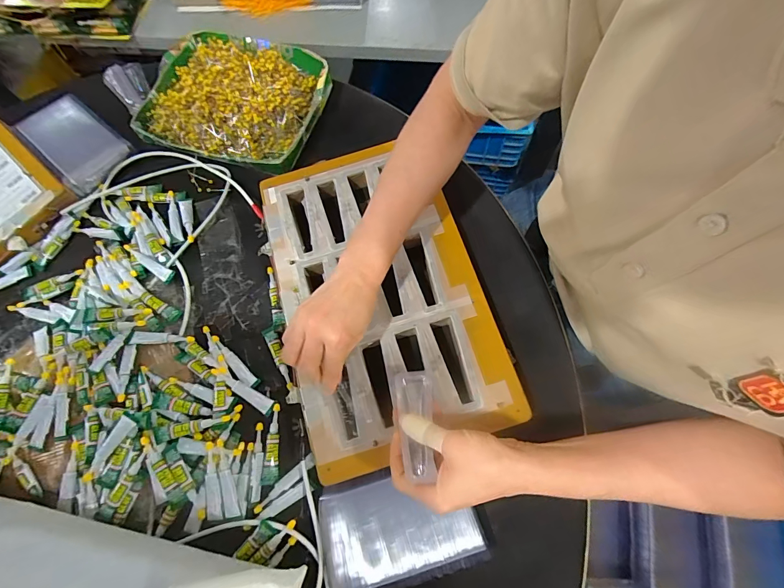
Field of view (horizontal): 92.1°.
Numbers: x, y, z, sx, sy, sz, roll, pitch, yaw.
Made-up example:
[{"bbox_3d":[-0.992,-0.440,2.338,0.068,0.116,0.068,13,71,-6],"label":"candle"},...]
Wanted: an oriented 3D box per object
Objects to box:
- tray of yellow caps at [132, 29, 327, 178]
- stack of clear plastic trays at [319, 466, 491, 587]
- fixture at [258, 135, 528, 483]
[{"bbox_3d":[-0.237,-0.299,0.575,0.273,0.048,0.212,17,73,10],"label":"tray of yellow caps"},{"bbox_3d":[0.004,0.230,0.380,0.155,0.029,0.102,-17,70,-2],"label":"stack of clear plastic trays"},{"bbox_3d":[-0.018,-0.008,0.453,0.225,0.042,0.379,-16,71,-5],"label":"fixture"}]

